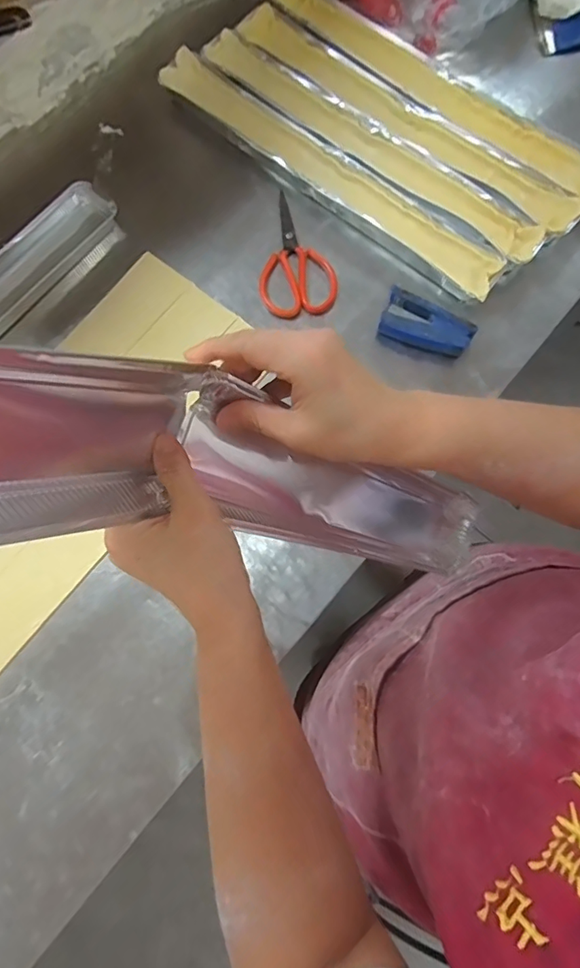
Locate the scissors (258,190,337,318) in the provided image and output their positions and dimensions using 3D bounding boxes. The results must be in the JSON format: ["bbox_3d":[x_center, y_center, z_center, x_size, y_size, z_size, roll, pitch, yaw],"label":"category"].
[{"bbox_3d":[0.007,-0.311,0.684,0.101,0.008,0.181,-4,77,0],"label":"scissors"}]

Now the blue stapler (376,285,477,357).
[{"bbox_3d":[0.173,-0.201,0.641,0.110,0.042,0.055,23,79,5],"label":"blue stapler"}]

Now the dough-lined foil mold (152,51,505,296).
[{"bbox_3d":[0.047,-0.428,0.696,0.550,0.030,0.068,39,80,8],"label":"dough-lined foil mold"}]

